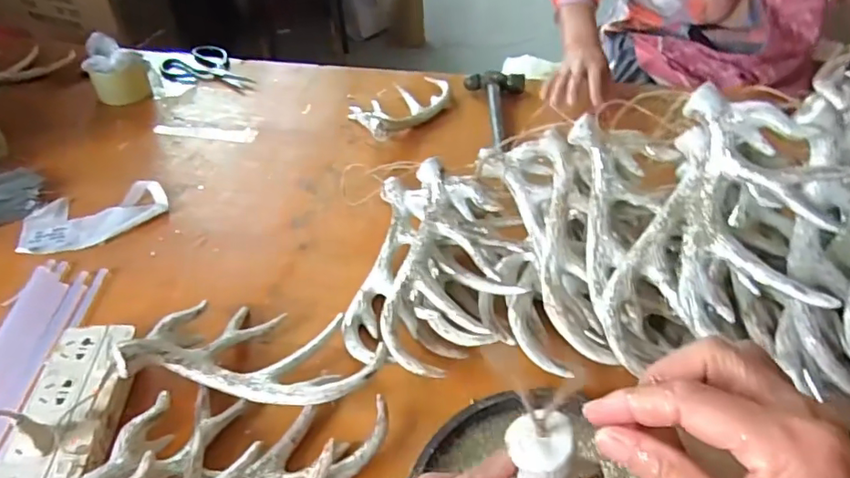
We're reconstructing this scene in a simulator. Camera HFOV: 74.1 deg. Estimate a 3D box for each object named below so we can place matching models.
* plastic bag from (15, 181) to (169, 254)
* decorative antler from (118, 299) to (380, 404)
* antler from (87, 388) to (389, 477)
[{"bbox_3d":[-0.407,-0.028,0.696,0.158,0.014,0.095,-12,43,-11],"label":"plastic bag"},{"bbox_3d":[-0.153,0.095,0.521,0.228,0.059,0.120,5,42,7],"label":"decorative antler"},{"bbox_3d":[-0.143,0.161,0.462,0.223,0.063,0.107,-6,42,-5],"label":"antler"}]

